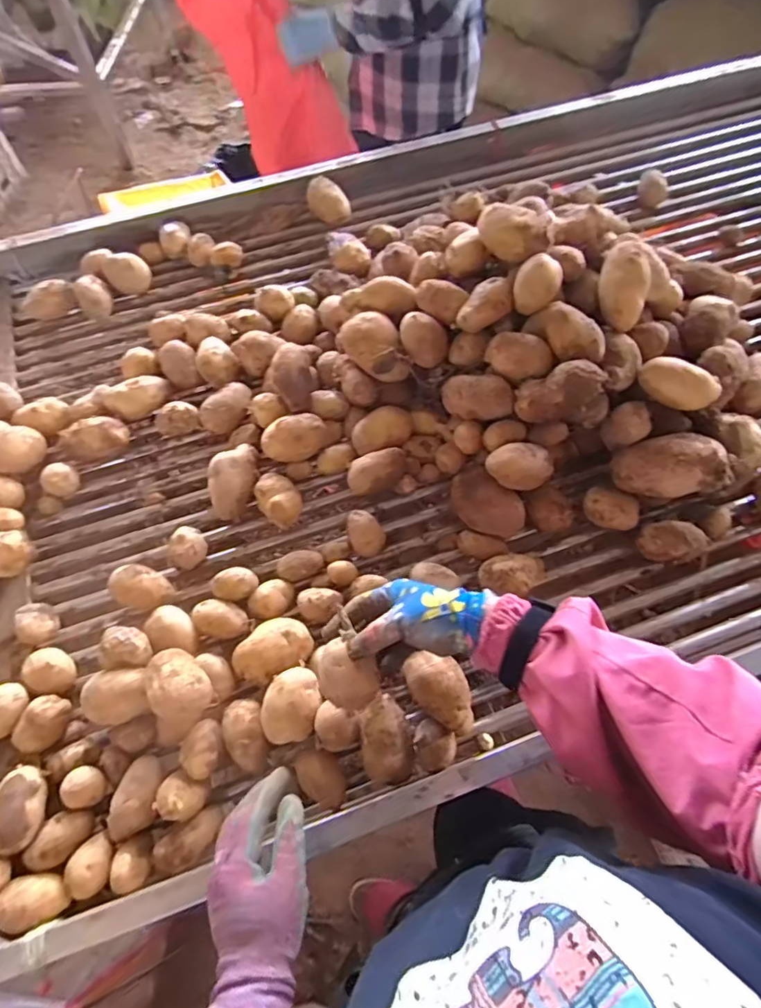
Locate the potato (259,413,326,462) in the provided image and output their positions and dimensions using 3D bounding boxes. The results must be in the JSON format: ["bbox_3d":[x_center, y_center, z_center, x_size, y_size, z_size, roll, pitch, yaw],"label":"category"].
[{"bbox_3d":[-0.113,-0.084,0.737,0.084,0.052,0.051,-7,62,-5],"label":"potato"}]

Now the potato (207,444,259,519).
[{"bbox_3d":[-0.192,-0.029,0.734,0.067,0.050,0.092,-13,63,-8],"label":"potato"}]

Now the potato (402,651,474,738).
[{"bbox_3d":[0.064,0.202,0.593,0.057,0.064,0.088,-18,64,-11],"label":"potato"}]

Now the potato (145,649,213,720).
[{"bbox_3d":[-0.213,0.193,0.585,0.075,0.051,0.058,41,68,18],"label":"potato"}]

